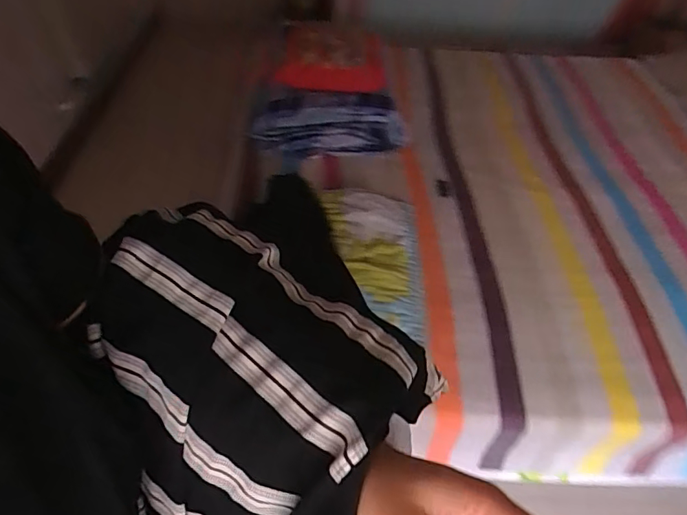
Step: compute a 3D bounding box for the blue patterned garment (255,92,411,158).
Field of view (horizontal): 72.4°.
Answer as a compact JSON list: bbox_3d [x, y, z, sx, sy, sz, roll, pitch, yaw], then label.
[{"bbox_3d":[-0.039,-0.398,1.383,0.450,0.164,0.138,0,50,-5],"label":"blue patterned garment"}]

